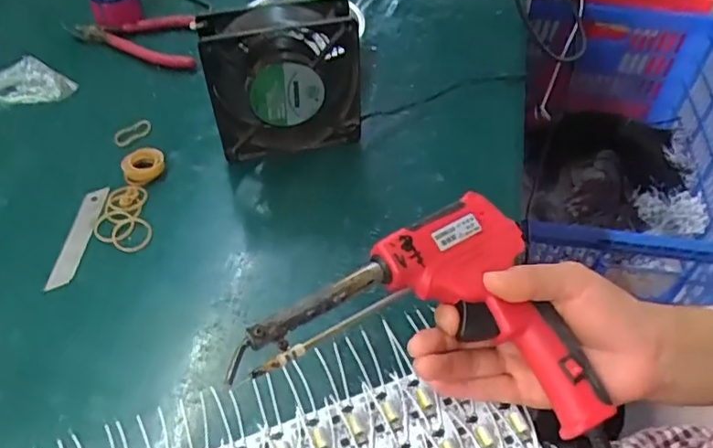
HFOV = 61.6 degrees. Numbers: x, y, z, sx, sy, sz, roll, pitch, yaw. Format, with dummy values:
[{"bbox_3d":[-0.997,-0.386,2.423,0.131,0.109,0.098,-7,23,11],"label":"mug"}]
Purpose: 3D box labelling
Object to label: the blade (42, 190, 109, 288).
[{"bbox_3d":[-0.218,0.010,0.468,0.021,0.004,0.096,0,51,7],"label":"blade"}]

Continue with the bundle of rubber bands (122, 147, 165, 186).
[{"bbox_3d":[-0.182,-0.049,0.512,0.035,0.019,0.035,0,48,0],"label":"bundle of rubber bands"}]

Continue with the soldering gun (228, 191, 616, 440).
[{"bbox_3d":[0.040,0.046,0.354,0.197,0.040,0.127,9,65,-6],"label":"soldering gun"}]

